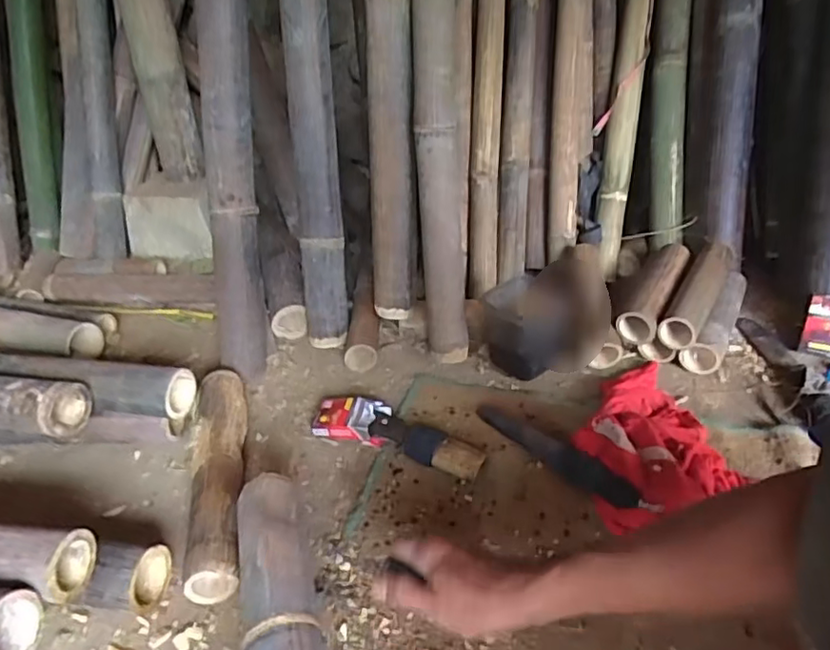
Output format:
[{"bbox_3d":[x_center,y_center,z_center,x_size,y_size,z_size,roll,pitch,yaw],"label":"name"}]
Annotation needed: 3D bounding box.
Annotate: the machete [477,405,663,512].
[{"bbox_3d":[0.184,0.164,0.774,0.040,0.032,0.267,-26,39,-29],"label":"machete"}]

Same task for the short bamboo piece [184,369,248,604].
[{"bbox_3d":[-0.255,0.183,0.790,0.064,0.061,0.352,-9,34,-8],"label":"short bamboo piece"}]

